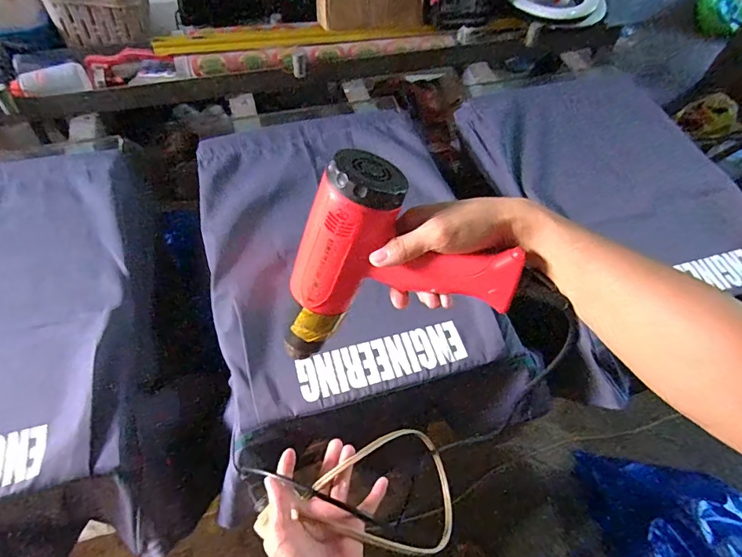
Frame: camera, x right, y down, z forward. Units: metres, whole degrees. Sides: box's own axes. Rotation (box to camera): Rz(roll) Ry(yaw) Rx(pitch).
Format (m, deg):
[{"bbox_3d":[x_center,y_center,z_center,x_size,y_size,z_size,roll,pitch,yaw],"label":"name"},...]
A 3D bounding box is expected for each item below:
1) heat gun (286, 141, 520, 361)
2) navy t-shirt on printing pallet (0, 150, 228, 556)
[{"bbox_3d":[-0.009,-0.029,0.420,0.261,0.173,0.075,-19,27,26],"label":"heat gun"},{"bbox_3d":[-0.571,0.096,0.678,0.447,0.163,0.679,-12,60,-11],"label":"navy t-shirt on printing pallet"}]

